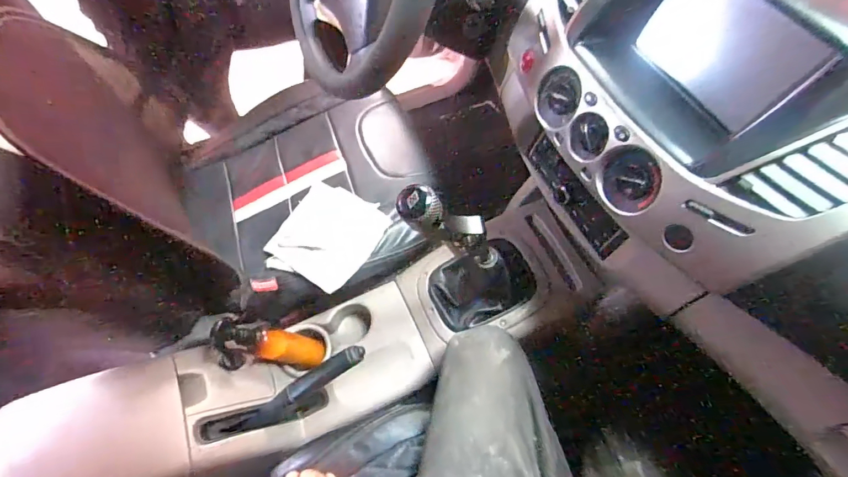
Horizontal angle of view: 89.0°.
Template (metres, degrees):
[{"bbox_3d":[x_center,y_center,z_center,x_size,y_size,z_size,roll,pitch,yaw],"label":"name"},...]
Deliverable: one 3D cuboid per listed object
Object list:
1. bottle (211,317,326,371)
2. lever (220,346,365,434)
[{"bbox_3d":[-0.252,0.180,0.697,0.051,0.189,0.062,-27,54,38],"label":"bottle"},{"bbox_3d":[-0.179,0.220,0.616,0.229,0.060,0.031,-38,64,15],"label":"lever"}]

